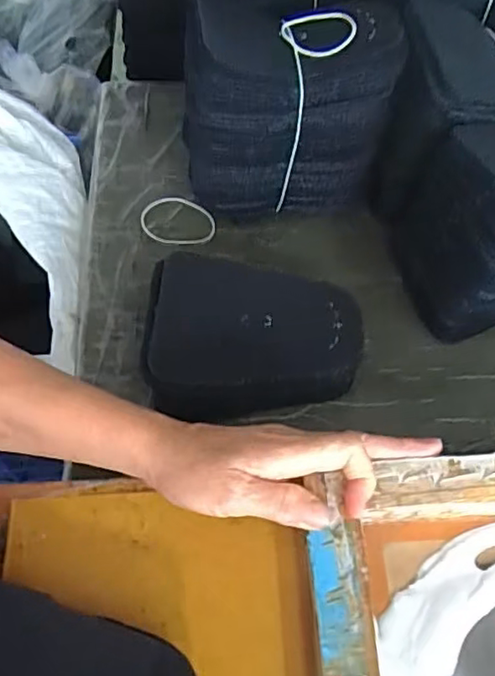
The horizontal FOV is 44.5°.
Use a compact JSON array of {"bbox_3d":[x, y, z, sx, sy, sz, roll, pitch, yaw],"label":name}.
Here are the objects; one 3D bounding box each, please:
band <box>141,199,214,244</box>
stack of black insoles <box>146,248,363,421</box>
[{"bbox_3d":[-0.059,-0.100,0.523,0.064,0.012,0.047,9,59,5],"label":"band"},{"bbox_3d":[0.006,-0.003,0.437,0.145,0.054,0.119,0,60,-2],"label":"stack of black insoles"}]

